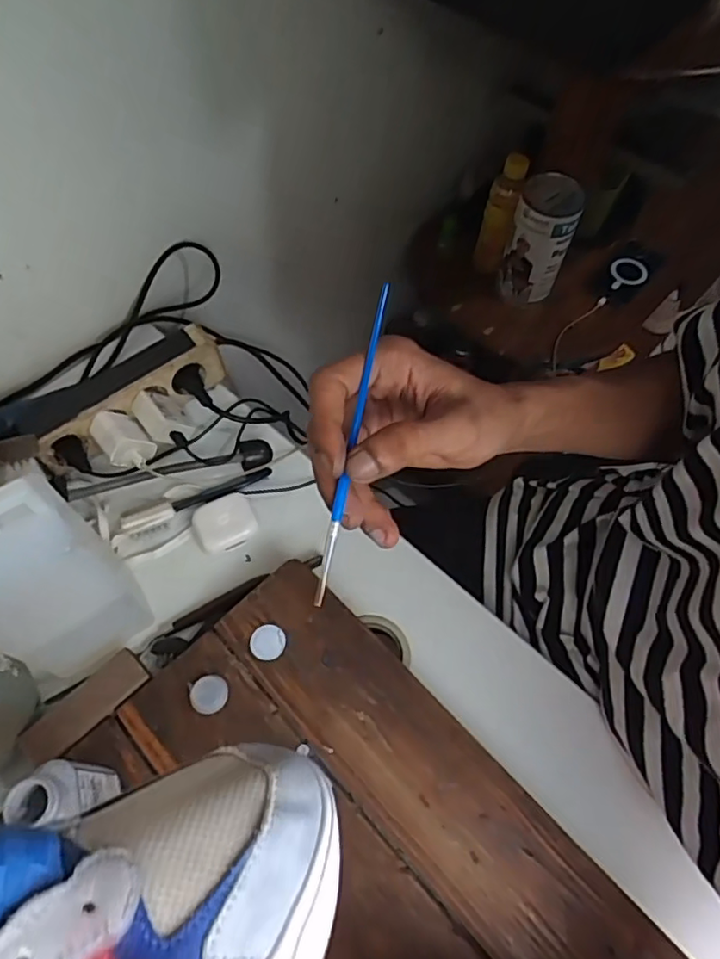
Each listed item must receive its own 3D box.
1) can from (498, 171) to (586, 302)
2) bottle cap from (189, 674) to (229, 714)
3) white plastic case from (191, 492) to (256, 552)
[{"bbox_3d":[0.258,-0.345,0.854,0.083,0.158,0.087,0,61,0],"label":"can"},{"bbox_3d":[-0.113,0.161,0.442,0.027,0.009,0.026,0,61,0],"label":"bottle cap"},{"bbox_3d":[-0.121,0.041,0.535,0.054,0.032,0.041,-23,64,-13],"label":"white plastic case"}]

